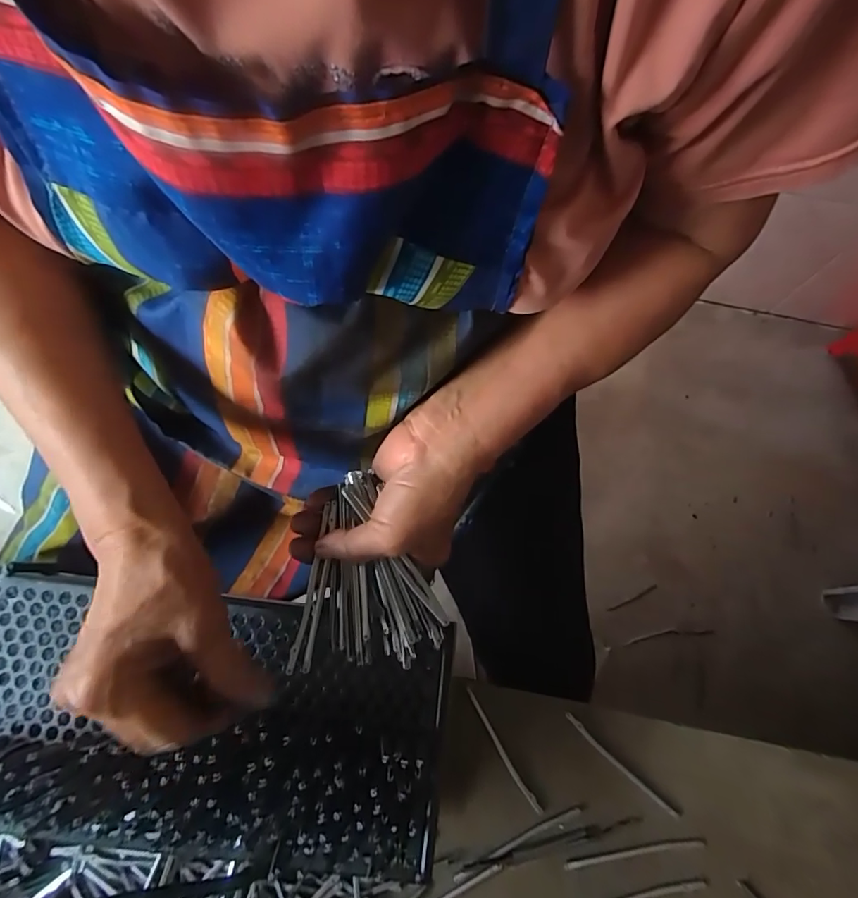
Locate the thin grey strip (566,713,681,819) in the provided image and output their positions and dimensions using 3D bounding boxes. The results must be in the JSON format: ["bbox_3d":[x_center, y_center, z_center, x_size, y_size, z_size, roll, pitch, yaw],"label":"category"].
[{"bbox_3d":[0.152,0.250,0.391,0.106,0.004,0.006,41,77,11],"label":"thin grey strip"}]

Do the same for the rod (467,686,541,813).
[{"bbox_3d":[0.059,0.239,0.393,0.007,0.004,0.101,-31,76,-10],"label":"rod"}]

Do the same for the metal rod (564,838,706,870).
[{"bbox_3d":[0.156,0.305,0.374,0.107,0.004,0.007,-8,74,-3],"label":"metal rod"}]

